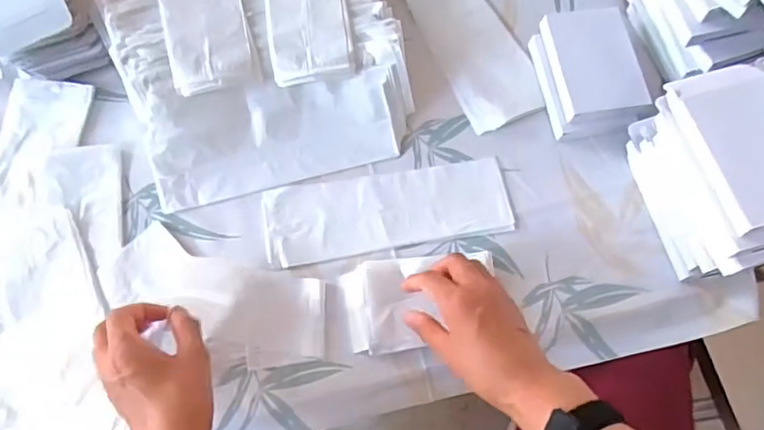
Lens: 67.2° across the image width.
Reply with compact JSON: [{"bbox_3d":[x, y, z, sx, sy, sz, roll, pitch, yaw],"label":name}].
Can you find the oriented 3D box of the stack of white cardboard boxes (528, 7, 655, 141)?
[{"bbox_3d":[0.223,-0.157,0.621,0.098,0.043,0.139,-10,72,-3],"label":"stack of white cardboard boxes"}]

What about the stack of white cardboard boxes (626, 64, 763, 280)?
[{"bbox_3d":[0.316,-0.035,0.537,0.103,0.123,0.169,-19,73,-6],"label":"stack of white cardboard boxes"}]

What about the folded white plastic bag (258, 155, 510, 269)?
[{"bbox_3d":[0.006,-0.005,0.593,0.248,0.007,0.082,-9,72,-3],"label":"folded white plastic bag"}]

